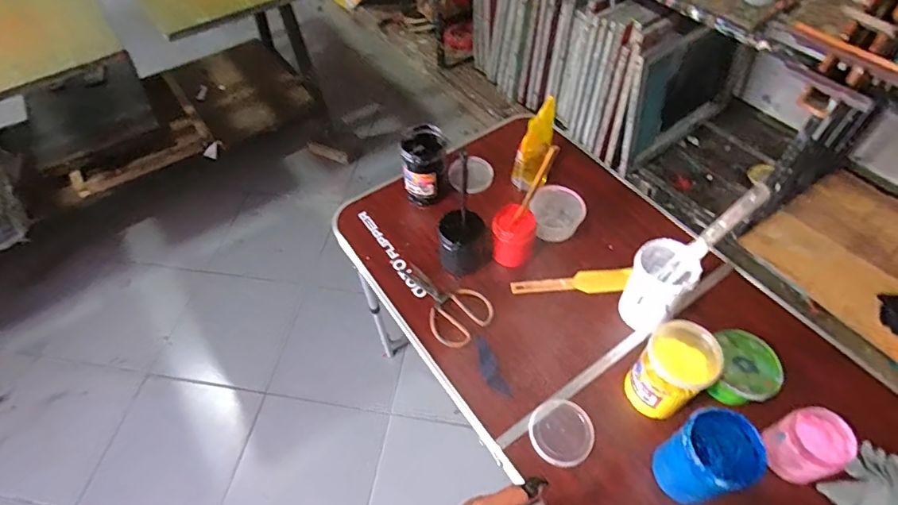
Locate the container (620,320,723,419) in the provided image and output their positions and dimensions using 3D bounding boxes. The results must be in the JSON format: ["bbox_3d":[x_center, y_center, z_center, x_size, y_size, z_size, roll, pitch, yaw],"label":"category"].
[{"bbox_3d":[0.342,0.189,0.761,0.098,0.167,0.095,31,61,21],"label":"container"}]

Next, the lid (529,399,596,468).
[{"bbox_3d":[0.180,0.284,0.778,0.097,0.016,0.099,-1,54,1],"label":"lid"}]

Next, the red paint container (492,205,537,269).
[{"bbox_3d":[0.124,-0.029,0.946,0.084,0.103,0.075,9,55,8],"label":"red paint container"}]

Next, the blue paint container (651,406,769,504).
[{"bbox_3d":[0.357,0.286,0.684,0.106,0.133,0.096,-20,56,-12],"label":"blue paint container"}]

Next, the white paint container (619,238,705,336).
[{"bbox_3d":[0.352,0.065,0.846,0.095,0.150,0.117,35,63,24],"label":"white paint container"}]

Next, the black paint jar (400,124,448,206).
[{"bbox_3d":[-0.049,-0.183,1.043,0.096,0.136,0.104,-3,54,-1],"label":"black paint jar"}]

